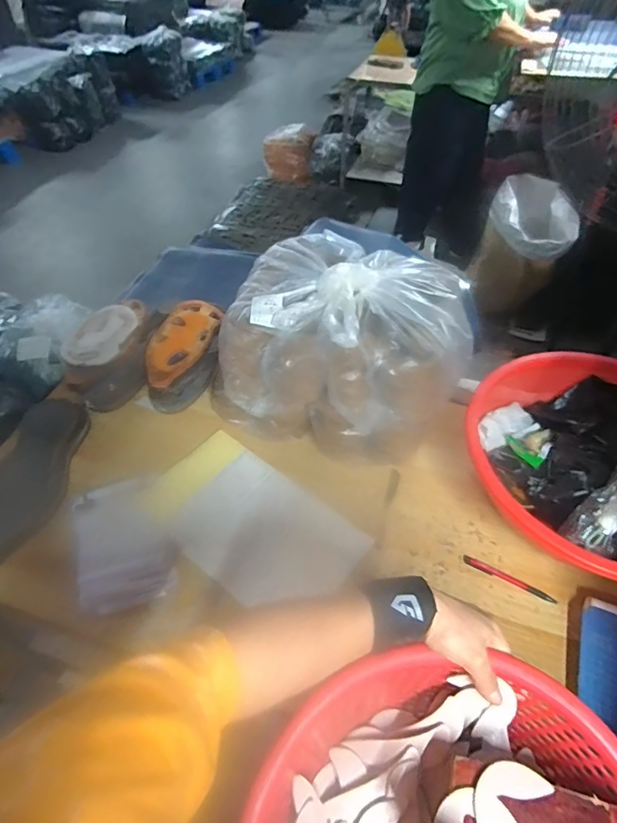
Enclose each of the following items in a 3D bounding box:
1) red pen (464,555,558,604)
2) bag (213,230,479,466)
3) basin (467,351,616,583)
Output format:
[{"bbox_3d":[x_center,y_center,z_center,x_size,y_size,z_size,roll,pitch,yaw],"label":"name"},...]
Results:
[{"bbox_3d":[0.306,0.258,0.701,0.134,0.014,0.013,25,53,19],"label":"red pen"},{"bbox_3d":[0.069,-0.114,0.814,0.394,0.254,0.316,15,50,12],"label":"bag"},{"bbox_3d":[0.466,0.082,0.733,0.366,0.111,0.394,0,49,-1],"label":"basin"}]

